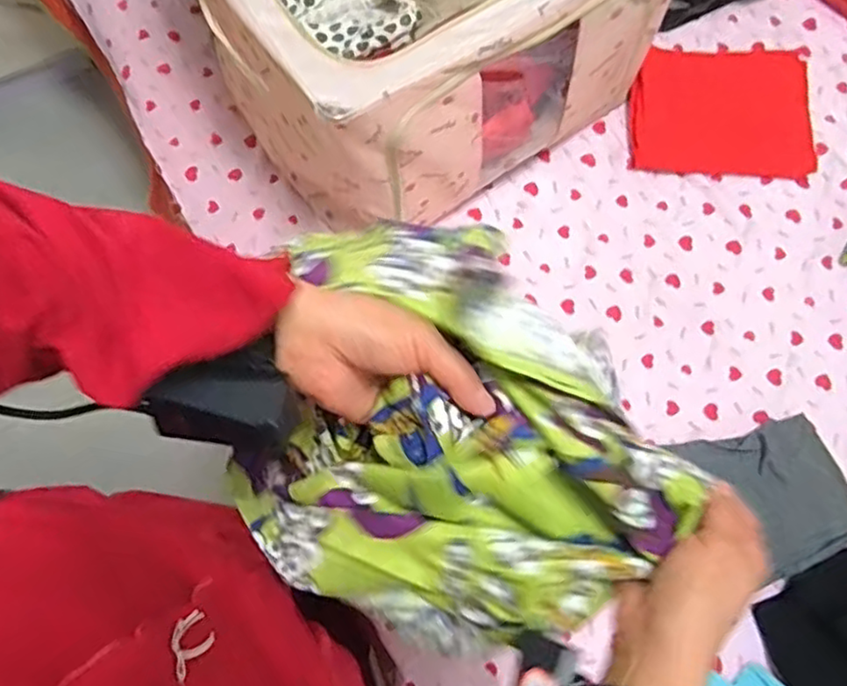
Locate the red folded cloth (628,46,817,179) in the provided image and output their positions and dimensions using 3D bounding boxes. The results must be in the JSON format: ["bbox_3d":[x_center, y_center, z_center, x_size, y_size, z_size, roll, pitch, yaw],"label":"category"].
[{"bbox_3d":[0.434,-0.336,0.990,0.258,0.014,0.198,1,75,0],"label":"red folded cloth"}]

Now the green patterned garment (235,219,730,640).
[{"bbox_3d":[0.000,0.065,0.399,0.207,0.114,0.260,-43,79,-10],"label":"green patterned garment"}]

